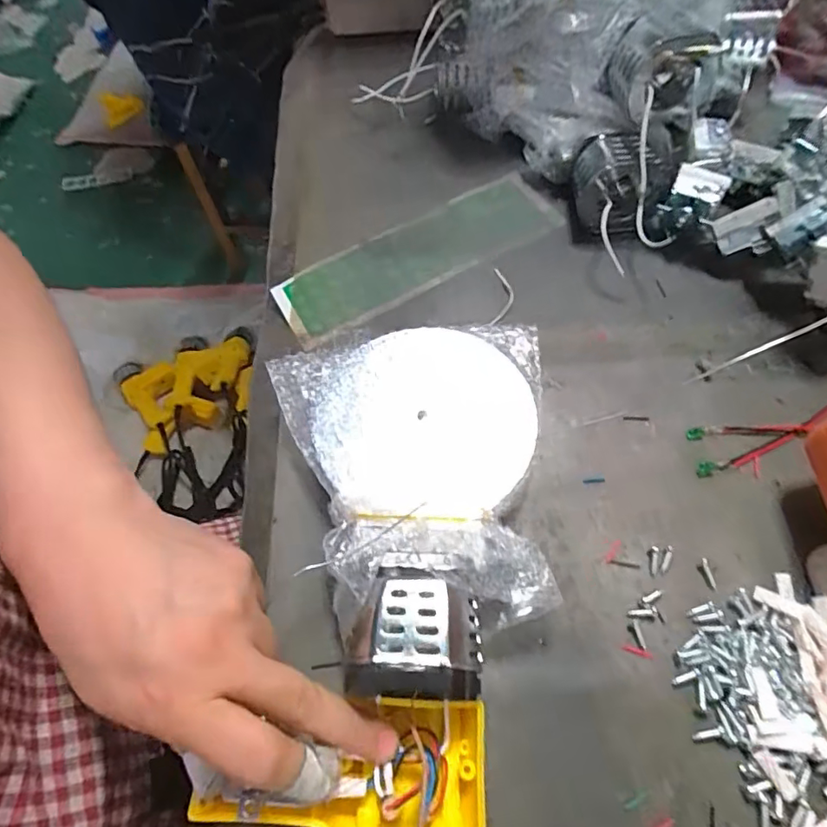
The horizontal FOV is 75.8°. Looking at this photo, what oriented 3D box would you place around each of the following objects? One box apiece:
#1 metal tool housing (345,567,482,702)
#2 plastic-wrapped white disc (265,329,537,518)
[{"bbox_3d":[0.002,0.099,0.237,0.054,0.042,0.051,1,64,4],"label":"metal tool housing"},{"bbox_3d":[0.000,0.006,0.294,0.144,0.031,0.115,-5,64,1],"label":"plastic-wrapped white disc"}]

